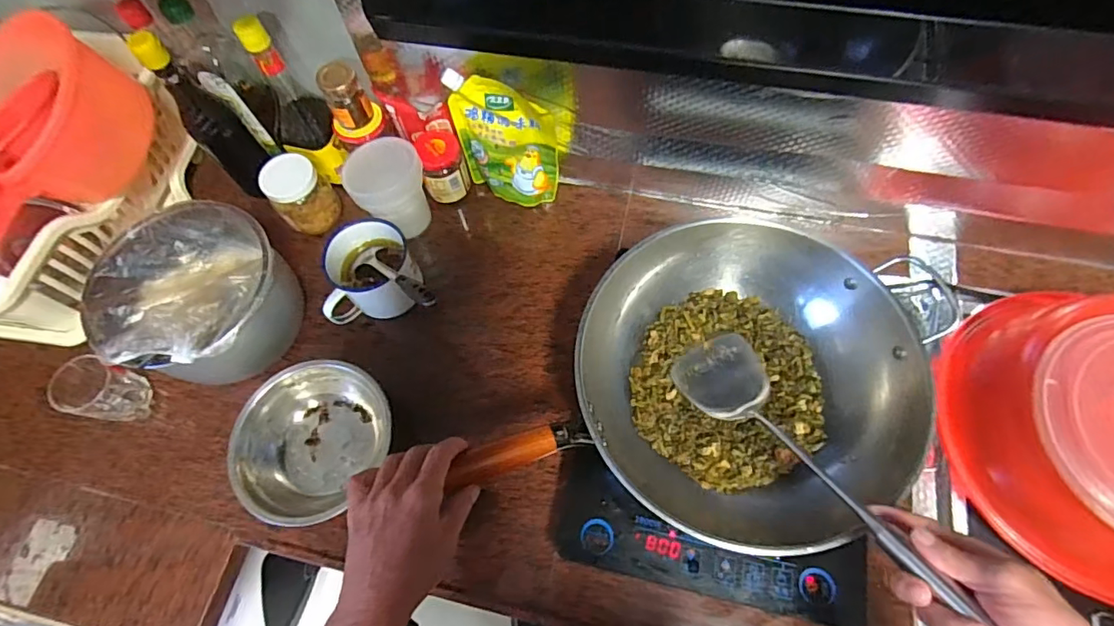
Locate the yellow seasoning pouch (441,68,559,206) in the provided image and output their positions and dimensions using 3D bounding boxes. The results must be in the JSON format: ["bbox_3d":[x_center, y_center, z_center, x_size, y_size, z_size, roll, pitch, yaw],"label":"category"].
[{"bbox_3d":[-0.072,-0.227,0.721,0.146,0.190,0.046,24,70,13],"label":"yellow seasoning pouch"}]

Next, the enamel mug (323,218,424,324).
[{"bbox_3d":[-0.254,-0.053,0.703,0.128,0.102,0.109,-27,68,-9],"label":"enamel mug"}]

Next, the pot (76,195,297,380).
[{"bbox_3d":[-0.438,-0.015,0.663,0.194,0.159,0.199,-1,67,3],"label":"pot"}]

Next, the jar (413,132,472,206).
[{"bbox_3d":[-0.162,-0.207,0.763,0.061,0.101,0.068,-11,67,-2],"label":"jar"}]

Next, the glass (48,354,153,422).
[{"bbox_3d":[-0.558,0.103,0.660,0.075,0.096,0.067,14,68,9],"label":"glass"}]

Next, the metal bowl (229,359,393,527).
[{"bbox_3d":[-0.297,0.154,0.635,0.166,0.059,0.182,-1,67,3],"label":"metal bowl"}]

